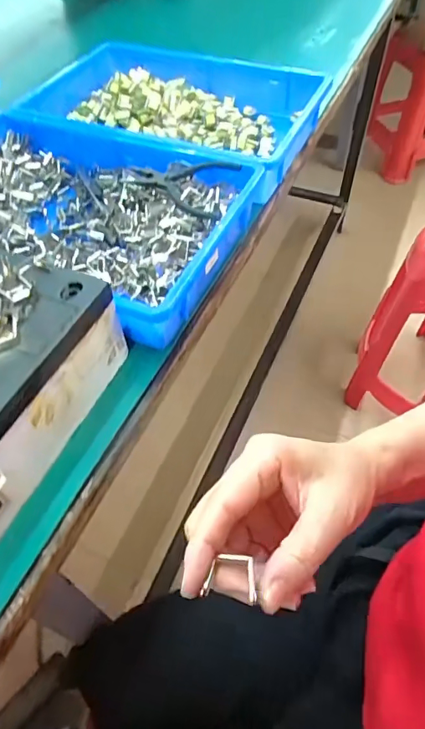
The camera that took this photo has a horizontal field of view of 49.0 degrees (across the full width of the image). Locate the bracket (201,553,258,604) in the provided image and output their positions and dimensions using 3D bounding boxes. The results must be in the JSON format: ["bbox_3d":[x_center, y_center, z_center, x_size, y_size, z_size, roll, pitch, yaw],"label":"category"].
[{"bbox_3d":[0.009,0.103,0.225,0.025,0.007,0.019,6,54,6],"label":"bracket"}]

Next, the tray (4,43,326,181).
[{"bbox_3d":[-0.049,-0.356,0.652,0.369,0.071,0.277,18,56,14],"label":"tray"}]

